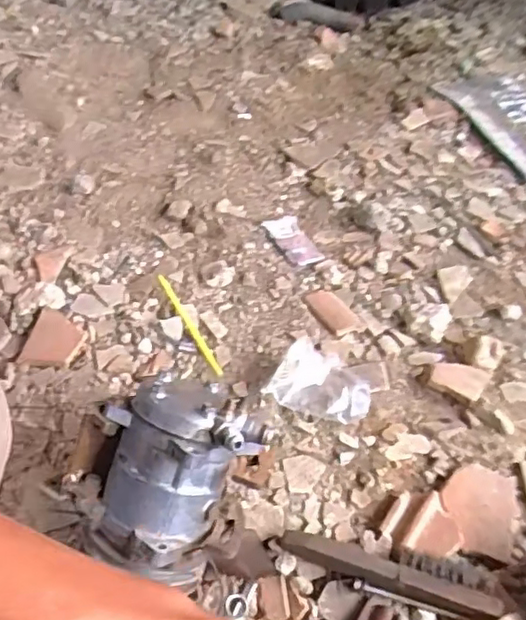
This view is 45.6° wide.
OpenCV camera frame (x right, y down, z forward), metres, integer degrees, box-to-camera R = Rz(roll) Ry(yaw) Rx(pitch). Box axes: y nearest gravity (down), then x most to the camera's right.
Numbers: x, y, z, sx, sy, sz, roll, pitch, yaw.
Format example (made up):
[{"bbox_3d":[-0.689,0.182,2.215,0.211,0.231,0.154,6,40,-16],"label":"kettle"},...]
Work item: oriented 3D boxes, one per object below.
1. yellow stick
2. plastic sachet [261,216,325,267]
[{"bbox_3d":[-0.107,0.018,0.905,0.013,0.008,0.199,-22,54,-24],"label":"yellow stick"},{"bbox_3d":[0.050,-0.118,1.053,0.062,0.008,0.124,-19,53,-22],"label":"plastic sachet"}]

